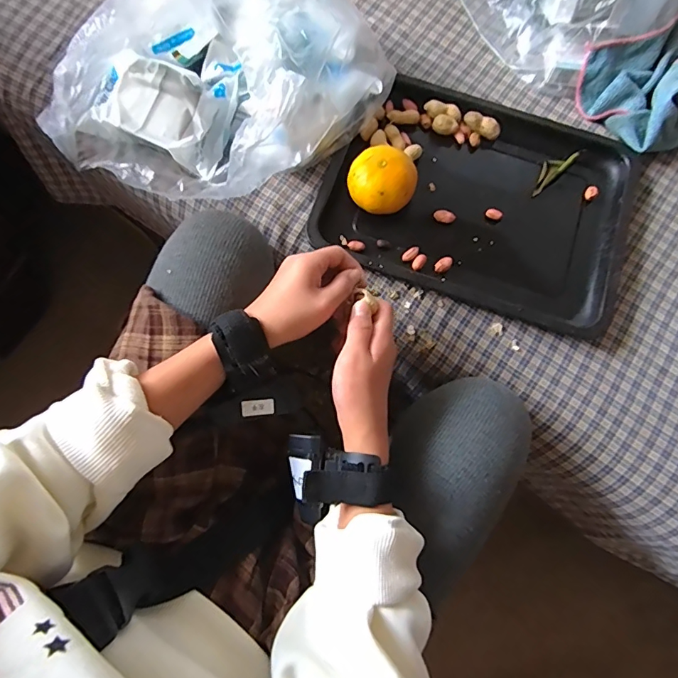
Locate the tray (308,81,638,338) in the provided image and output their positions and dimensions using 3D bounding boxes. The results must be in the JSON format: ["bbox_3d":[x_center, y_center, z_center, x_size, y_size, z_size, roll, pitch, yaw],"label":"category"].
[{"bbox_3d":[0.144,-0.146,0.451,0.296,0.024,0.228,19,78,3],"label":"tray"}]

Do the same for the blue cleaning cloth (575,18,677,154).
[{"bbox_3d":[0.356,-0.271,0.466,0.169,0.056,0.120,-21,79,-6],"label":"blue cleaning cloth"}]

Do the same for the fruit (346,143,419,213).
[{"bbox_3d":[0.042,-0.152,0.432,0.063,0.051,0.059,0,77,-1],"label":"fruit"}]

